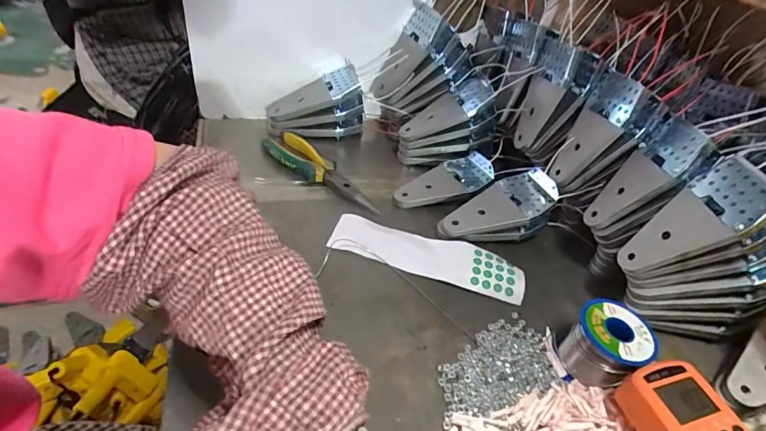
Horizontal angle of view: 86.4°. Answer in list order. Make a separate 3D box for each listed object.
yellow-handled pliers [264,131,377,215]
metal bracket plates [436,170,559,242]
[{"bbox_3d":[-0.087,-0.058,0.541,0.187,0.025,0.048,38,48,26],"label":"yellow-handled pliers"},{"bbox_3d":[0.141,-0.005,0.507,0.147,0.033,0.071,-17,59,-5],"label":"metal bracket plates"}]

